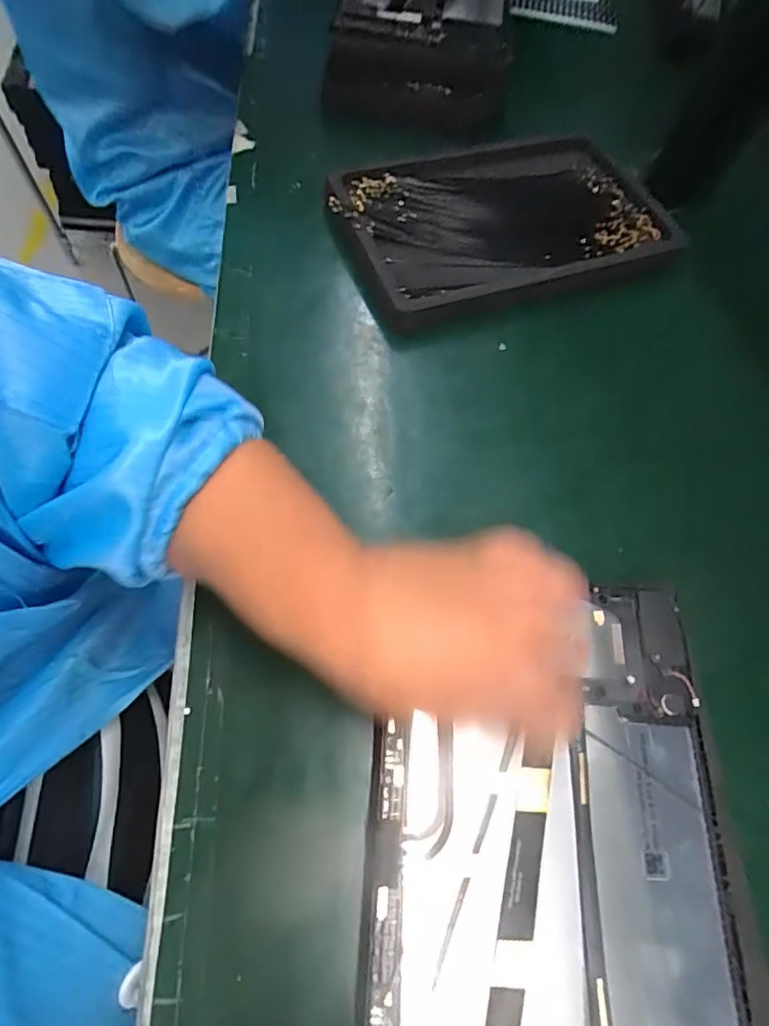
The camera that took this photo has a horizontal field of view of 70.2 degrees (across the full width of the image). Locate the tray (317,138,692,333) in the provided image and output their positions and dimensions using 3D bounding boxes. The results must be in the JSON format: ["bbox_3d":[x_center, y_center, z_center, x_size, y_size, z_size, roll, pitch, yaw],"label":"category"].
[{"bbox_3d":[0.089,-0.232,0.428,0.241,0.024,0.169,-20,67,-10],"label":"tray"}]

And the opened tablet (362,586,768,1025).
[{"bbox_3d":[0.073,0.147,0.233,0.157,0.010,0.229,2,65,-1],"label":"opened tablet"}]

